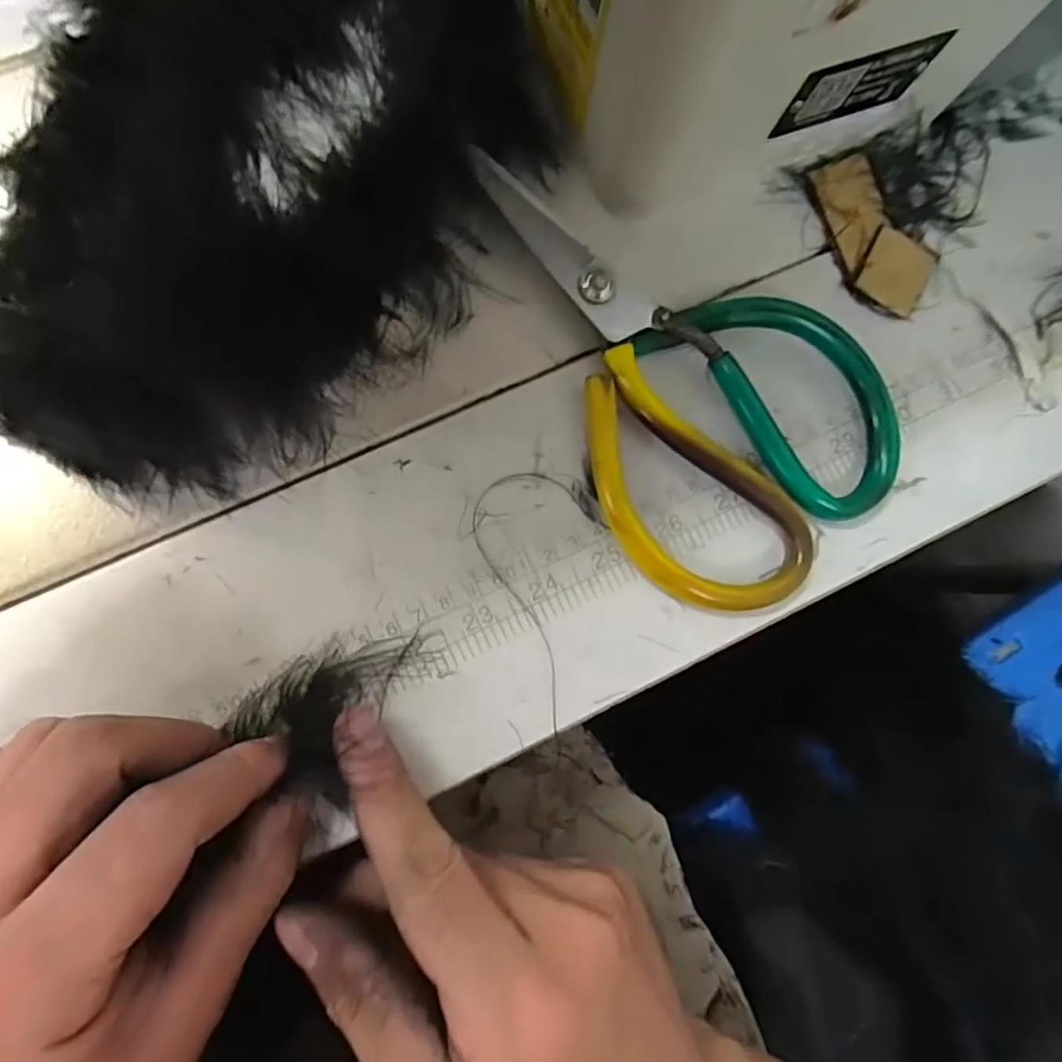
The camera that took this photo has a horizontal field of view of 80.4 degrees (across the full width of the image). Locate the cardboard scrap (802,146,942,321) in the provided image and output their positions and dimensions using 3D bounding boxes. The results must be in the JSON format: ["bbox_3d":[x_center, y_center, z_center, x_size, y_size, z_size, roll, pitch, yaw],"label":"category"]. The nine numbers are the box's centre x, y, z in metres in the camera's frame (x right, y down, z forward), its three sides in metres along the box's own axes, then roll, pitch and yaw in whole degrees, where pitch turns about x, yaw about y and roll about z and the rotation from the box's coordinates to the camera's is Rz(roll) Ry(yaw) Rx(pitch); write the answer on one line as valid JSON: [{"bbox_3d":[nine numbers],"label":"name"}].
[{"bbox_3d":[0.134,-0.117,0.247,0.037,0.004,0.065,-37,90,-8],"label":"cardboard scrap"}]

